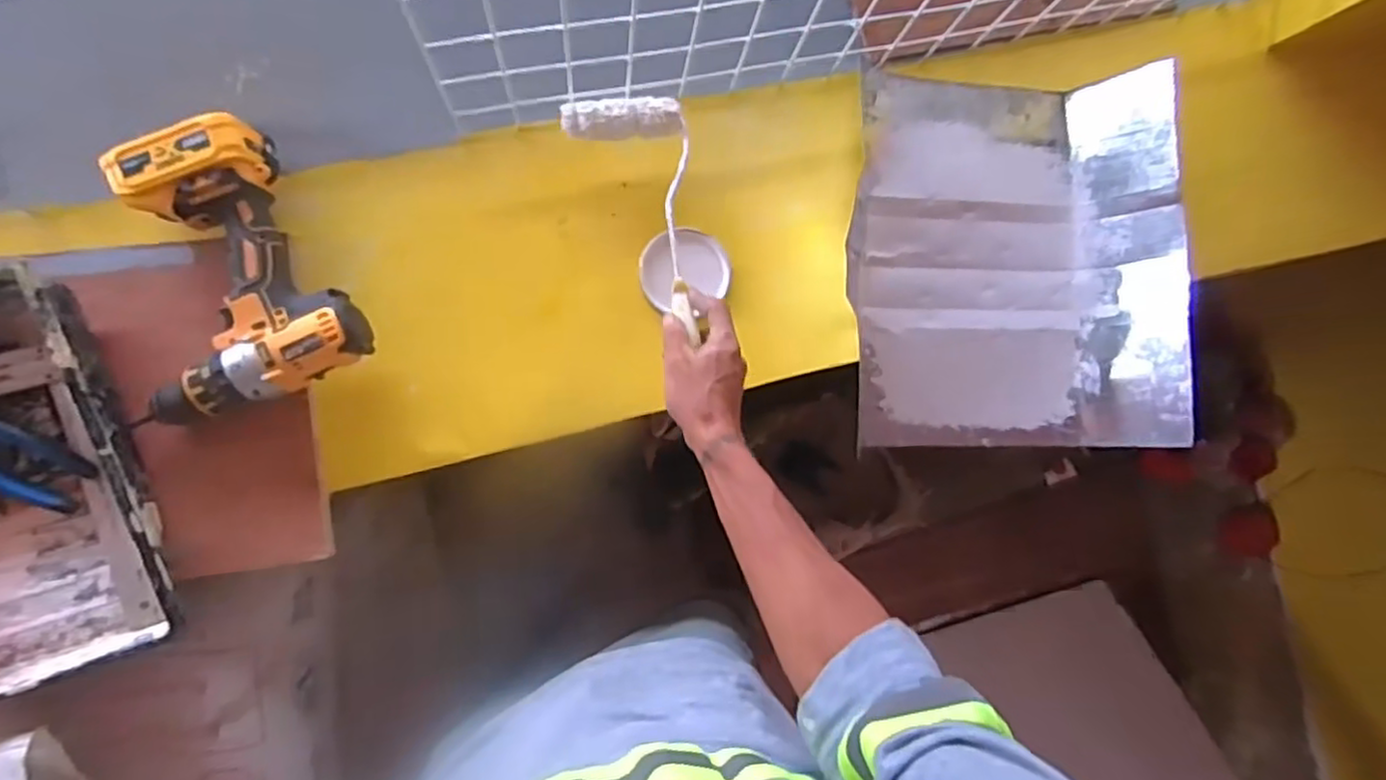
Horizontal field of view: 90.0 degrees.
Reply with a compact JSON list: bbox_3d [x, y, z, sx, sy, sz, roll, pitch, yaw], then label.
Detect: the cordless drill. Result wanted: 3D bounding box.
[{"bbox_3d":[-0.421,-0.096,0.608,0.192,0.074,0.233,-28,91,-9],"label":"cordless drill"}]

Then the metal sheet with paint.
[{"bbox_3d":[0.329,-0.136,0.735,0.330,0.119,0.388,-1,87,-8],"label":"metal sheet with paint"}]

